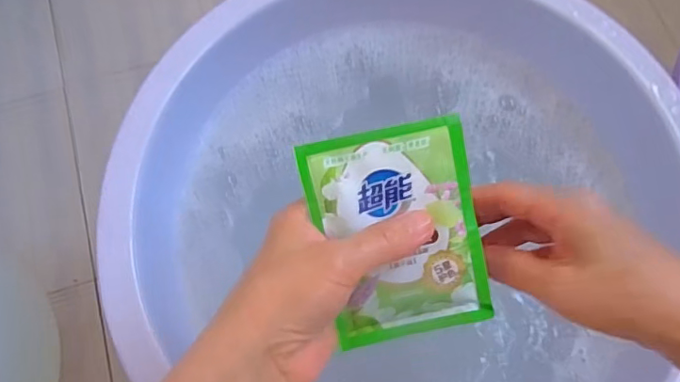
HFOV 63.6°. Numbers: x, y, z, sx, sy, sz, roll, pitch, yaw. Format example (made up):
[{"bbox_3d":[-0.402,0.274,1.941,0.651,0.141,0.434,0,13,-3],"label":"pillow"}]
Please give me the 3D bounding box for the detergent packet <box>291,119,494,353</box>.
[{"bbox_3d":[0.028,0.023,0.266,0.076,0.007,0.105,-12,102,5],"label":"detergent packet"}]

